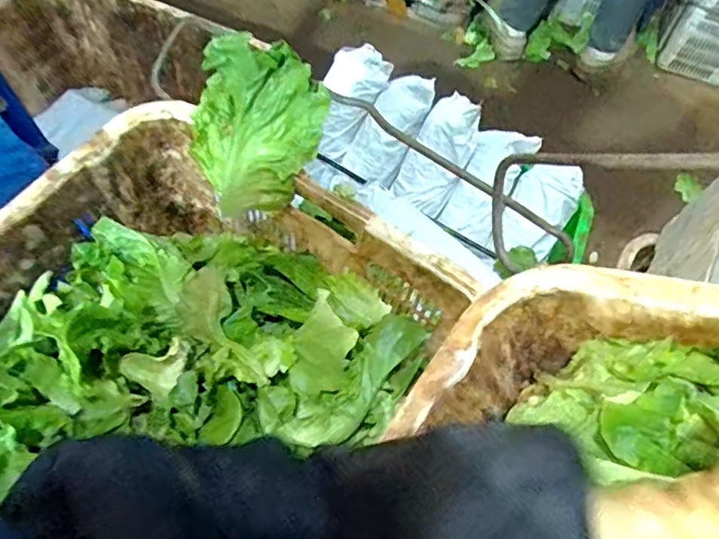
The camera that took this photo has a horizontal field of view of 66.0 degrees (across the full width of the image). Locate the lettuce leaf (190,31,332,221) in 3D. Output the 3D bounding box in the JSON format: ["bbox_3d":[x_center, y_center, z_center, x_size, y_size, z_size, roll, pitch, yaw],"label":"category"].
[{"bbox_3d":[-0.106,-0.141,0.574,0.127,0.178,0.070,13,20,-10],"label":"lettuce leaf"}]

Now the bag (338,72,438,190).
[{"bbox_3d":[0.056,-0.274,1.068,0.107,0.072,0.233,34,99,13],"label":"bag"}]

